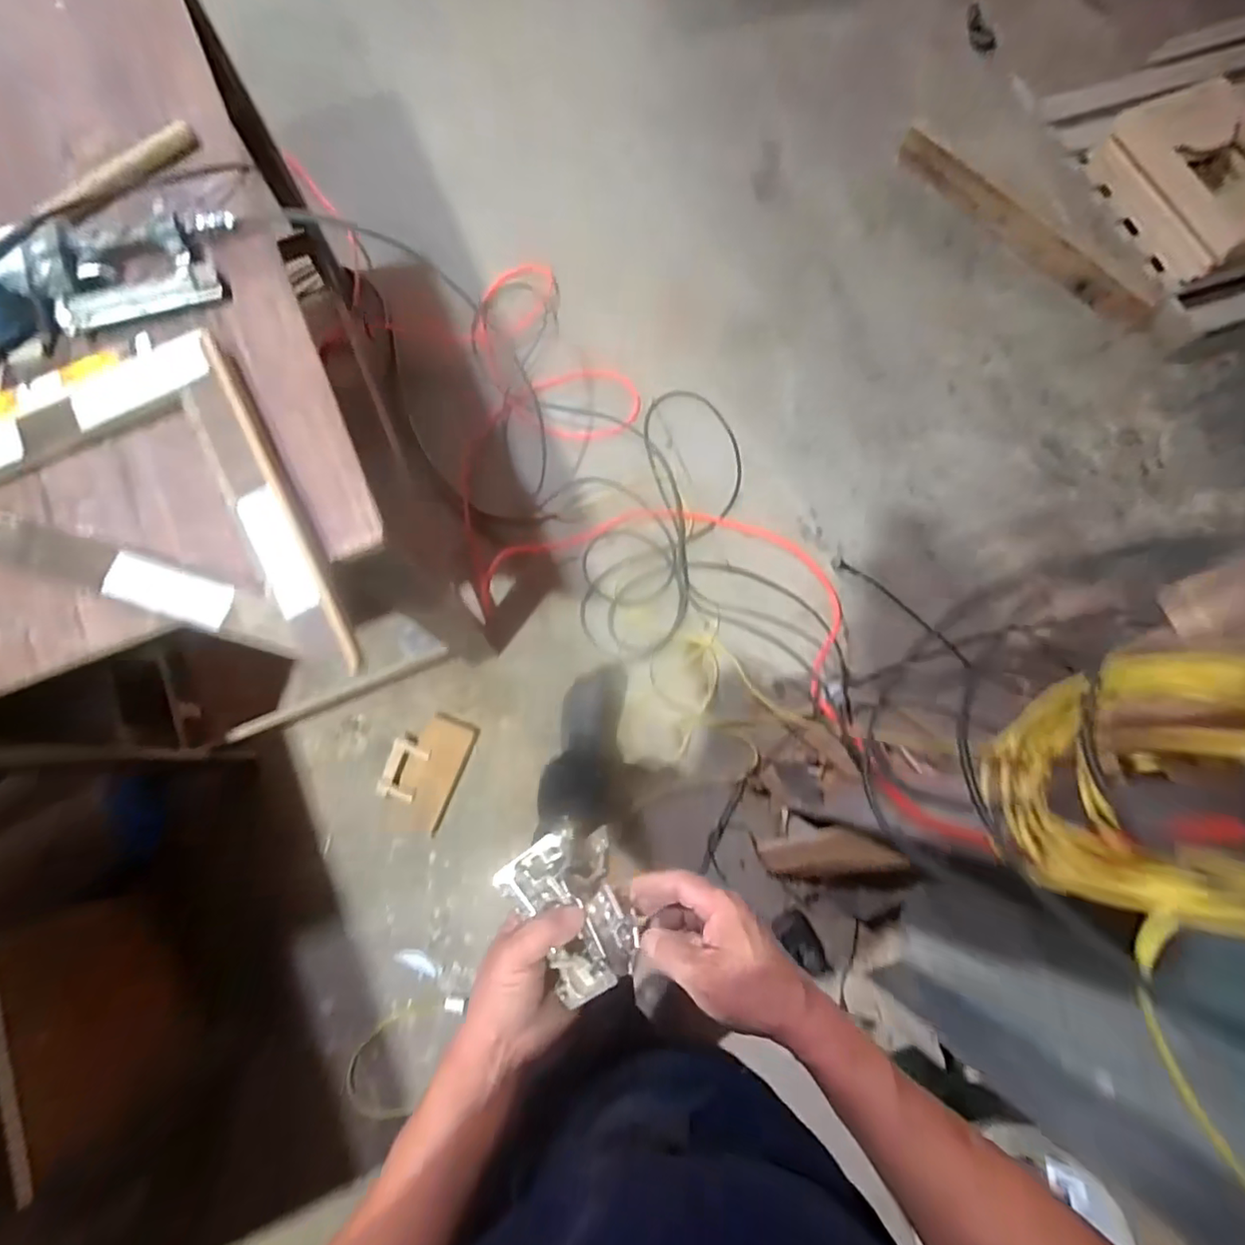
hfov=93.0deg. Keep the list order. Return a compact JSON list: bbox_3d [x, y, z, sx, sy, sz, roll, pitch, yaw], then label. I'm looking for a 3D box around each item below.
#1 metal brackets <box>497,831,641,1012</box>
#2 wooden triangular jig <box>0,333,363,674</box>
[{"bbox_3d":[-0.035,0.226,0.471,0.088,0.041,0.117,-36,77,-8],"label":"metal brackets"},{"bbox_3d":[-0.514,-0.174,0.653,0.578,0.025,0.301,18,76,2],"label":"wooden triangular jig"}]

